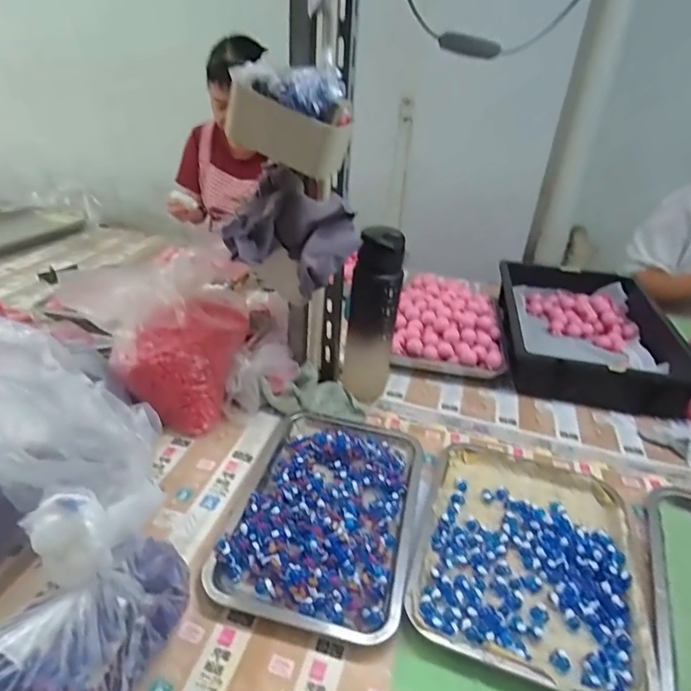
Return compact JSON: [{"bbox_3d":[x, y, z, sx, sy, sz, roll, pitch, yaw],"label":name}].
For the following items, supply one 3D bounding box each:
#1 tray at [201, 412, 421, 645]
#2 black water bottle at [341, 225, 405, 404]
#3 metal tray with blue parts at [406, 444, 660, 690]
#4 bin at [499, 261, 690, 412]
[{"bbox_3d":[-0.018,0.196,0.599,0.204,0.032,0.298,10,32,10],"label":"tray"},{"bbox_3d":[0.043,-0.041,0.759,0.073,0.284,0.061,0,32,-6],"label":"black water bottle"},{"bbox_3d":[0.221,0.231,0.573,0.252,0.021,0.322,13,31,15],"label":"metal tray with blue parts"},{"bbox_3d":[0.478,-0.037,0.980,0.301,0.096,0.505,9,32,9],"label":"bin"}]

